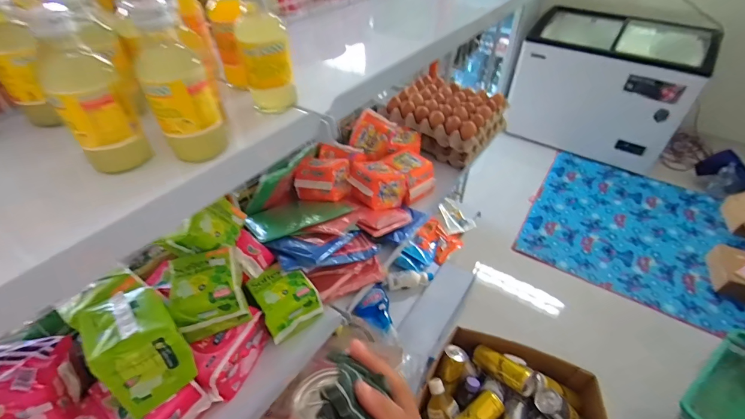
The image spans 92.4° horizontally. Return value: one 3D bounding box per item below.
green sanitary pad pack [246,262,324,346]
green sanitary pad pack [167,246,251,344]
[{"bbox_3d":[-0.152,0.149,0.607,0.095,0.048,0.112,-29,50,-29],"label":"green sanitary pad pack"},{"bbox_3d":[-0.246,0.124,0.531,0.102,0.093,0.101,-15,45,-16],"label":"green sanitary pad pack"}]

